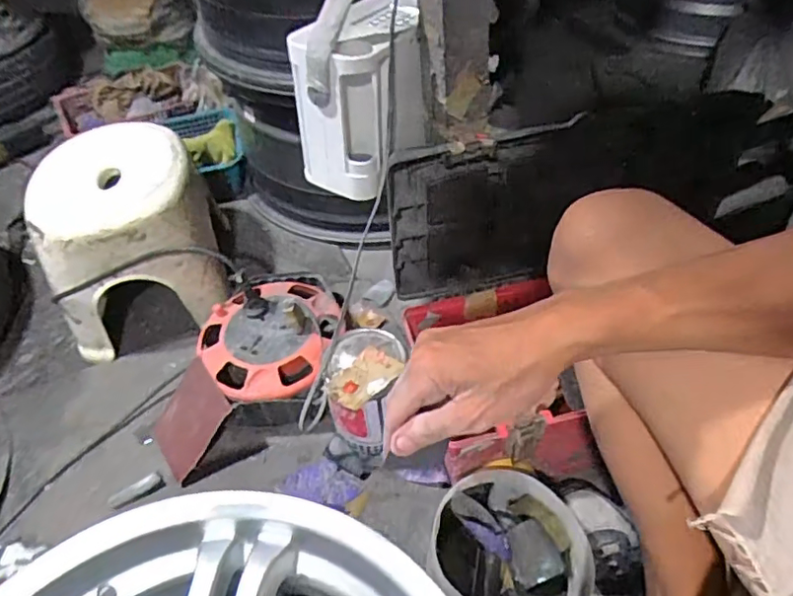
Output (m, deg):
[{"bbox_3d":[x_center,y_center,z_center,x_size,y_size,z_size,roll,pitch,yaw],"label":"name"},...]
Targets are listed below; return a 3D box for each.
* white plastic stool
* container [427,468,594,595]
[{"bbox_3d":[-0.393,-0.078,0.864,0.232,0.254,0.225,-19,49,-12],"label":"white plastic stool"},{"bbox_3d":[0.117,0.277,0.617,0.159,0.102,0.157,-2,47,3],"label":"container"}]

